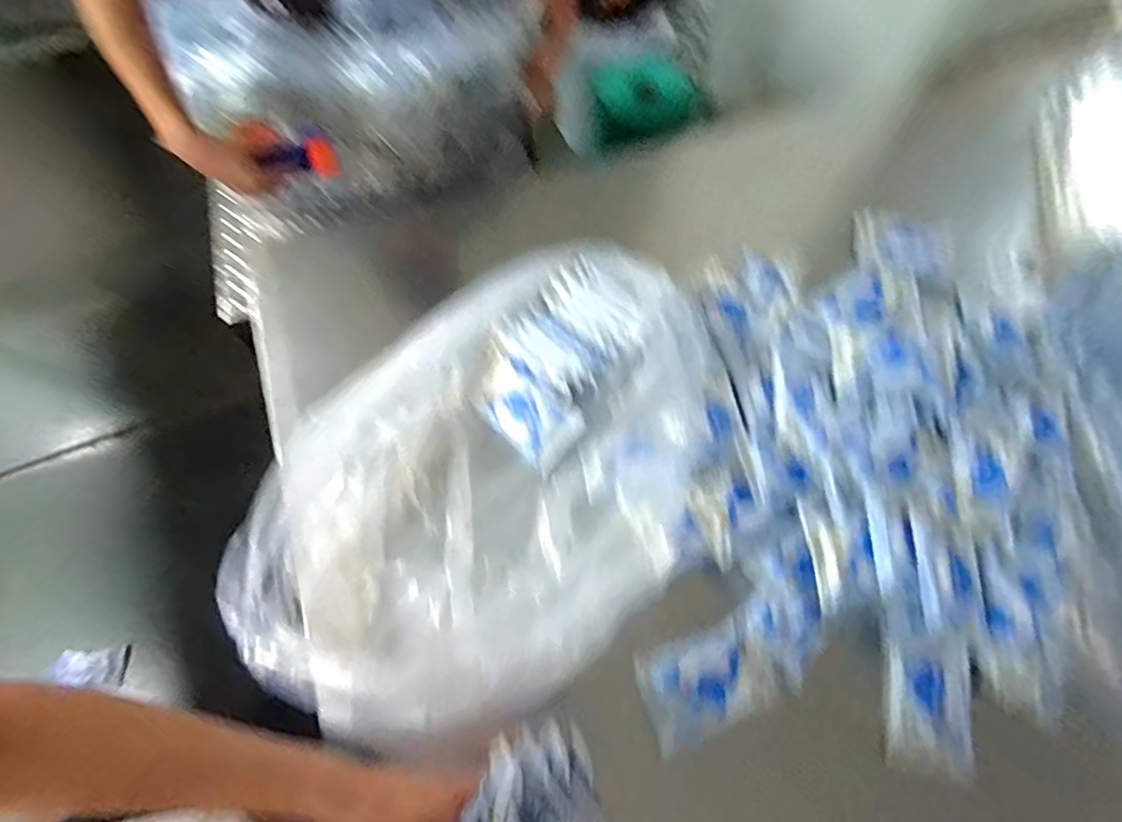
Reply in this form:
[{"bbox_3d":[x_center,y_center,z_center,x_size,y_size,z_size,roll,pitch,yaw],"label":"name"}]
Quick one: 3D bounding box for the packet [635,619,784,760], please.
[{"bbox_3d":[0.155,0.290,0.603,0.135,0.018,0.094,-18,67,-6],"label":"packet"}]

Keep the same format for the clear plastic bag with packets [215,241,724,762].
[{"bbox_3d":[-0.057,0.080,0.659,0.609,0.099,0.389,-42,72,-15],"label":"clear plastic bag with packets"}]

